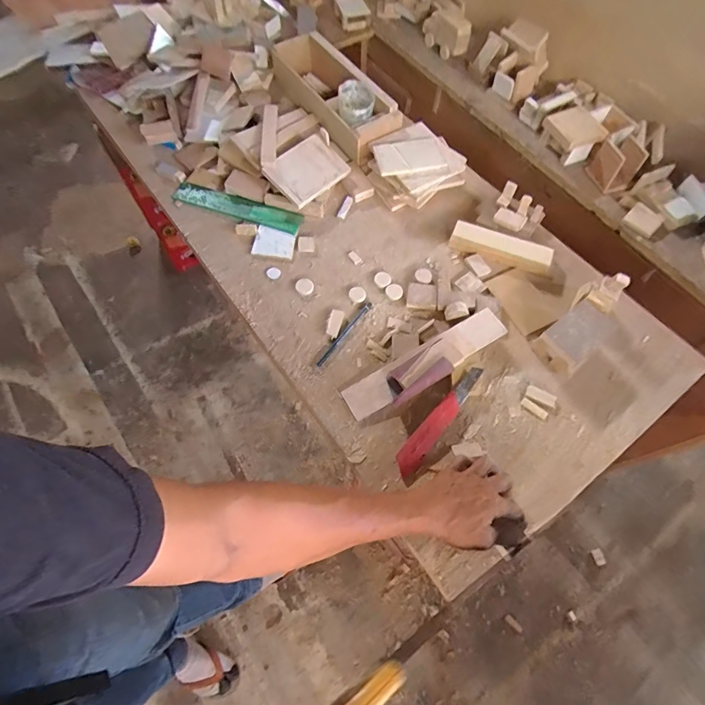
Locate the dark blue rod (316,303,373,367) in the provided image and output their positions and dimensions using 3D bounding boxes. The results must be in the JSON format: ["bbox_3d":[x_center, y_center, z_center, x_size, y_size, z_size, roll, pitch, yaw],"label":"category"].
[{"bbox_3d":[-0.011,-0.029,0.638,0.008,0.004,0.134,35,69,16],"label":"dark blue rod"}]

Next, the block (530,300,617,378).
[{"bbox_3d":[0.332,-0.022,0.605,0.094,0.066,0.072,-32,69,-14],"label":"block"}]

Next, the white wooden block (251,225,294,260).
[{"bbox_3d":[-0.140,-0.198,0.730,0.073,0.007,0.058,9,65,5],"label":"white wooden block"}]

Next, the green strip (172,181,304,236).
[{"bbox_3d":[-0.210,-0.266,0.745,0.241,0.005,0.048,19,69,9],"label":"green strip"}]

